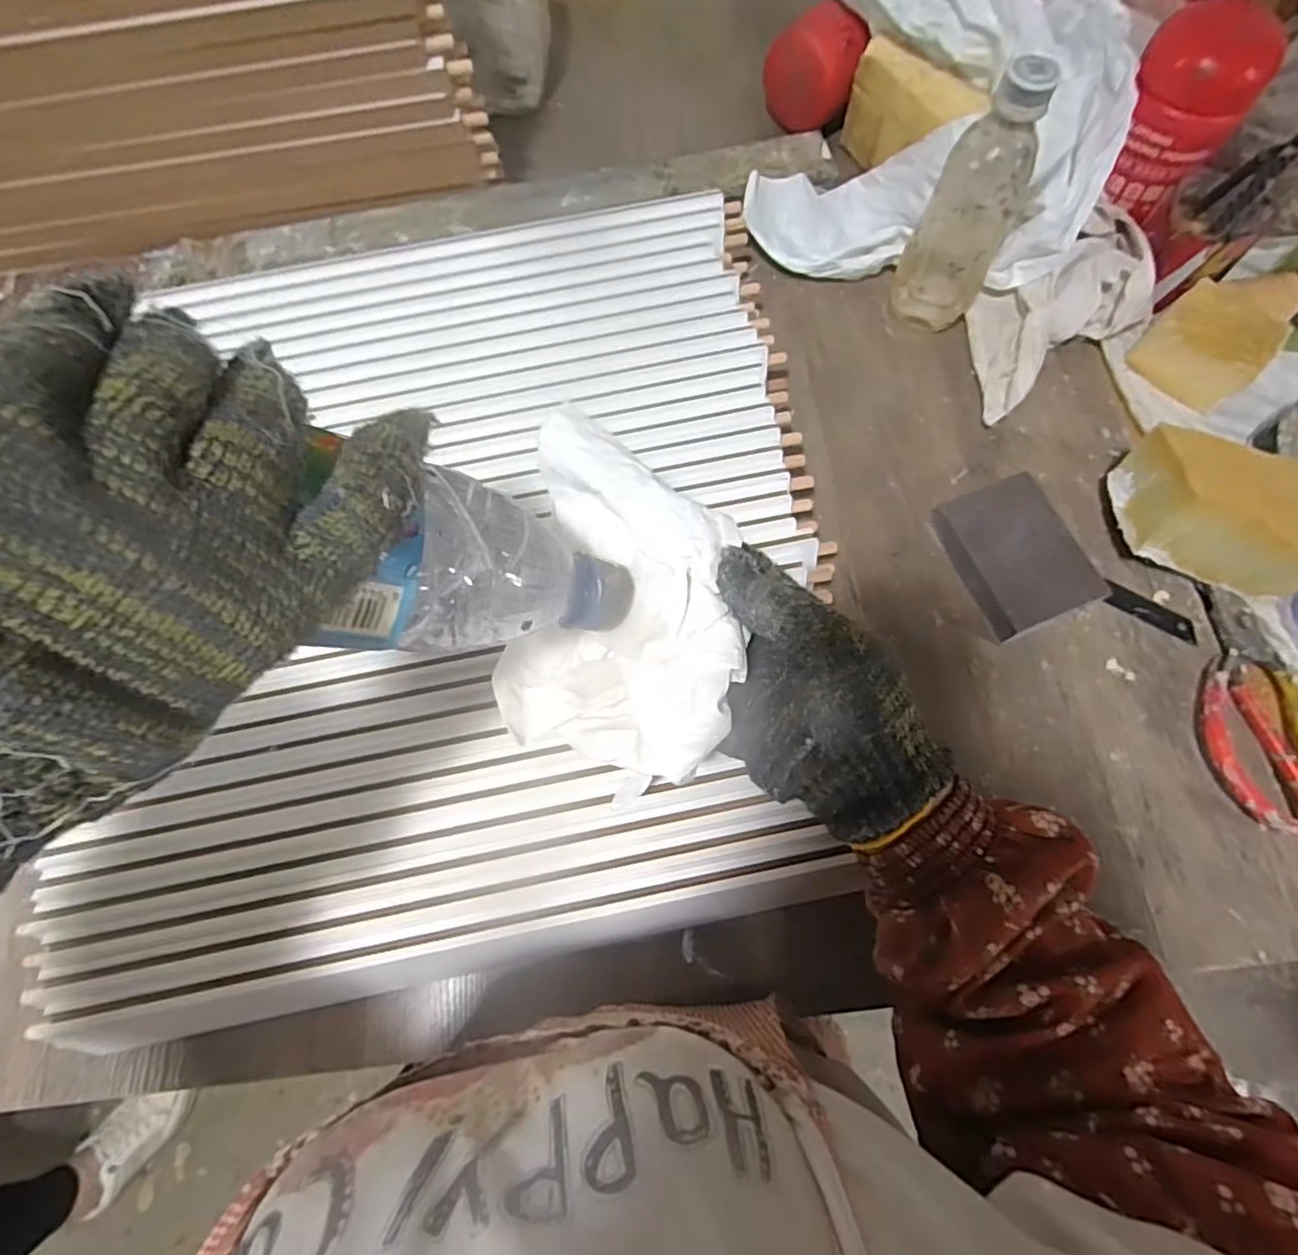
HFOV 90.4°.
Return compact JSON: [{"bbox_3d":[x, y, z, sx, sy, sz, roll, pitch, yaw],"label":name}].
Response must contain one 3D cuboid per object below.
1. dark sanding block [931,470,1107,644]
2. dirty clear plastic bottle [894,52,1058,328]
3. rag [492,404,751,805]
[{"bbox_3d":[0.243,-0.048,0.434,0.073,0.031,0.099,-22,71,-6],"label":"dark sanding block"},{"bbox_3d":[0.219,-0.283,0.441,0.058,0.168,0.056,33,74,12],"label":"dirty clear plastic bottle"},{"bbox_3d":[-0.012,0.000,0.292,0.114,0.095,0.121,25,74,9],"label":"rag"}]

